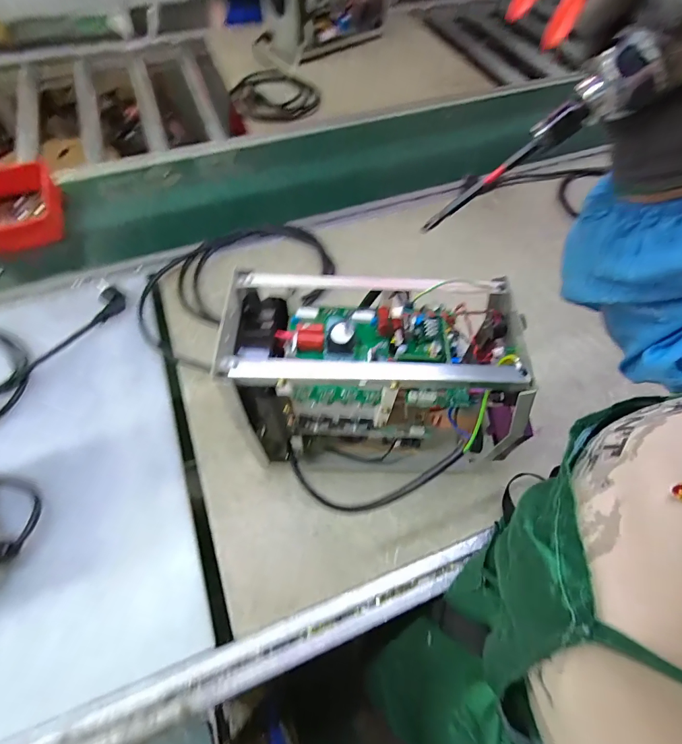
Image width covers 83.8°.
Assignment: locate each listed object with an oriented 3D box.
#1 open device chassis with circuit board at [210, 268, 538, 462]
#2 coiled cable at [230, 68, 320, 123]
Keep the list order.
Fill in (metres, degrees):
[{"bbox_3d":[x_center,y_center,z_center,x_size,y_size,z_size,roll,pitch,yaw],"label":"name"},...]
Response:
[{"bbox_3d":[0.039,0.020,0.444,0.298,0.232,0.136,4,60,2],"label":"open device chassis with circuit board"},{"bbox_3d":[-0.177,-0.752,1.014,0.231,0.045,0.224,-1,60,-1],"label":"coiled cable"}]

